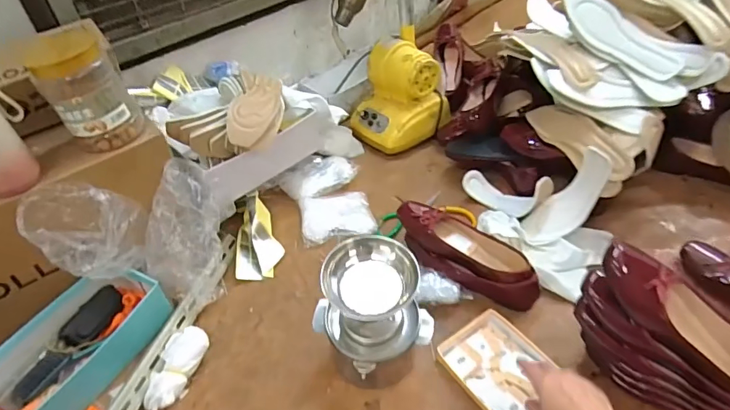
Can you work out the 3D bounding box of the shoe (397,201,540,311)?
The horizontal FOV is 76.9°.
[{"bbox_3d":[0.180,0.082,0.828,0.273,0.084,0.106,20,50,22],"label":"shoe"}]

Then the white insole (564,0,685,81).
[{"bbox_3d":[0.461,-0.310,0.843,0.235,0.072,0.015,44,31,13],"label":"white insole"}]

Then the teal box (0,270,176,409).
[{"bbox_3d":[-0.467,0.237,0.722,0.146,0.078,0.306,19,49,20],"label":"teal box"}]

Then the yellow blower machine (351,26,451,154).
[{"bbox_3d":[0.078,-0.270,1.117,0.195,0.198,0.188,-31,51,-25],"label":"yellow blower machine"}]

